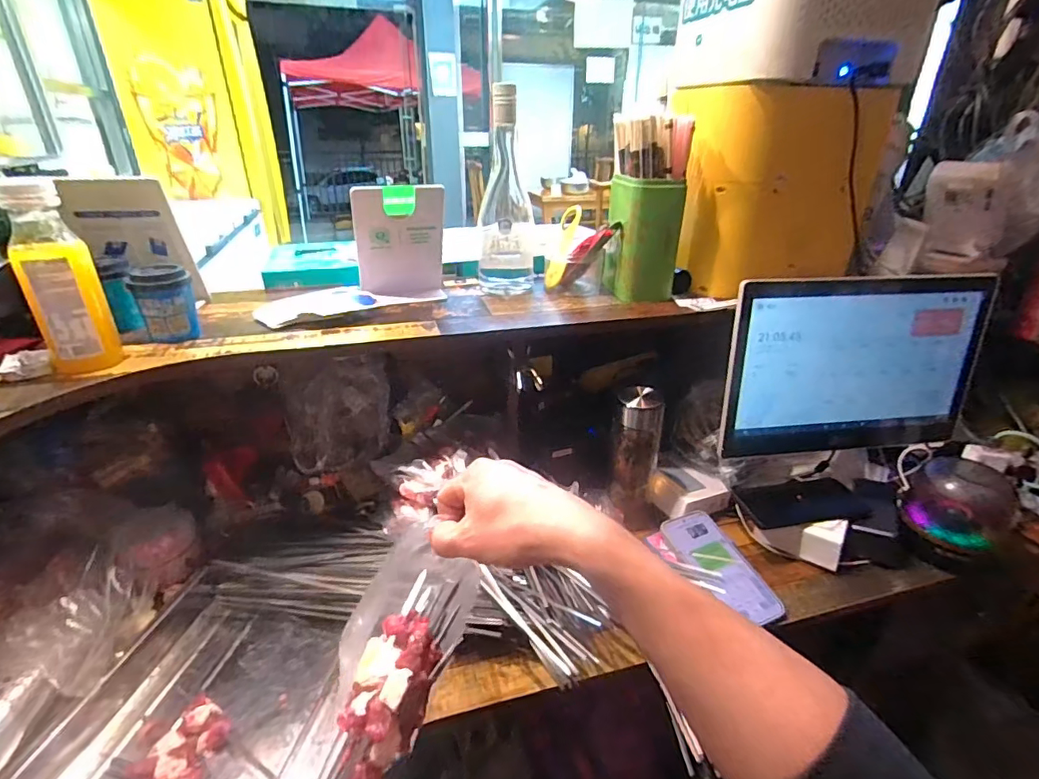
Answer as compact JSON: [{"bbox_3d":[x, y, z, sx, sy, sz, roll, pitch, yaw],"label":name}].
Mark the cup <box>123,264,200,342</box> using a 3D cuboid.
[{"bbox_3d":[-0.384,-0.093,0.561,0.055,0.072,0.047,-23,35,-38],"label":"cup"}]

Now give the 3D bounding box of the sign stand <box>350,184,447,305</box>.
[{"bbox_3d":[-0.154,-0.188,0.676,0.114,0.145,0.053,-11,29,-21],"label":"sign stand"}]

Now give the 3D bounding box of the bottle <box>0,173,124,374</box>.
[{"bbox_3d":[-0.419,-0.102,0.471,0.053,0.165,0.048,-20,34,-35],"label":"bottle"}]

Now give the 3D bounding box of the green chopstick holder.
[{"bbox_3d":[0.171,-0.209,0.717,0.094,0.152,0.076,3,27,5],"label":"green chopstick holder"}]

